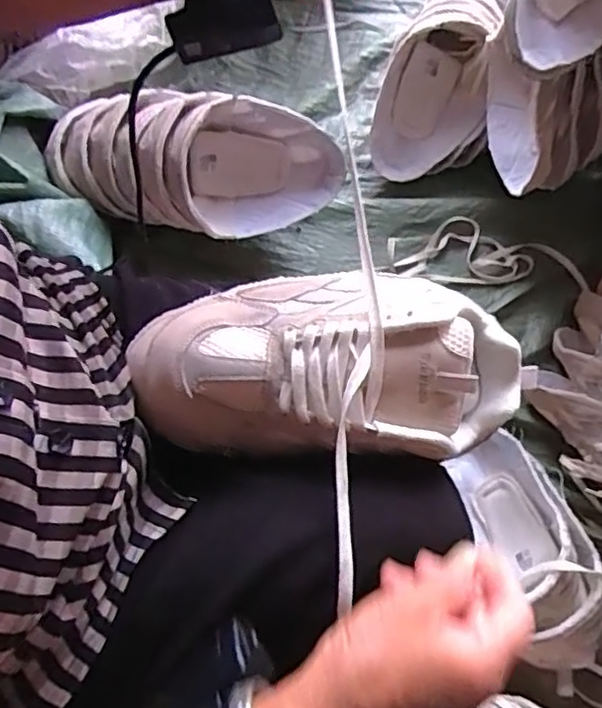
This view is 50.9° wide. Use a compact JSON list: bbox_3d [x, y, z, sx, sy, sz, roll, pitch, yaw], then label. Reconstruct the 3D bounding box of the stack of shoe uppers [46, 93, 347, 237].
[{"bbox_3d":[-0.133,-0.246,0.798,0.361,0.117,0.142,13,71,2],"label":"stack of shoe uppers"}]

